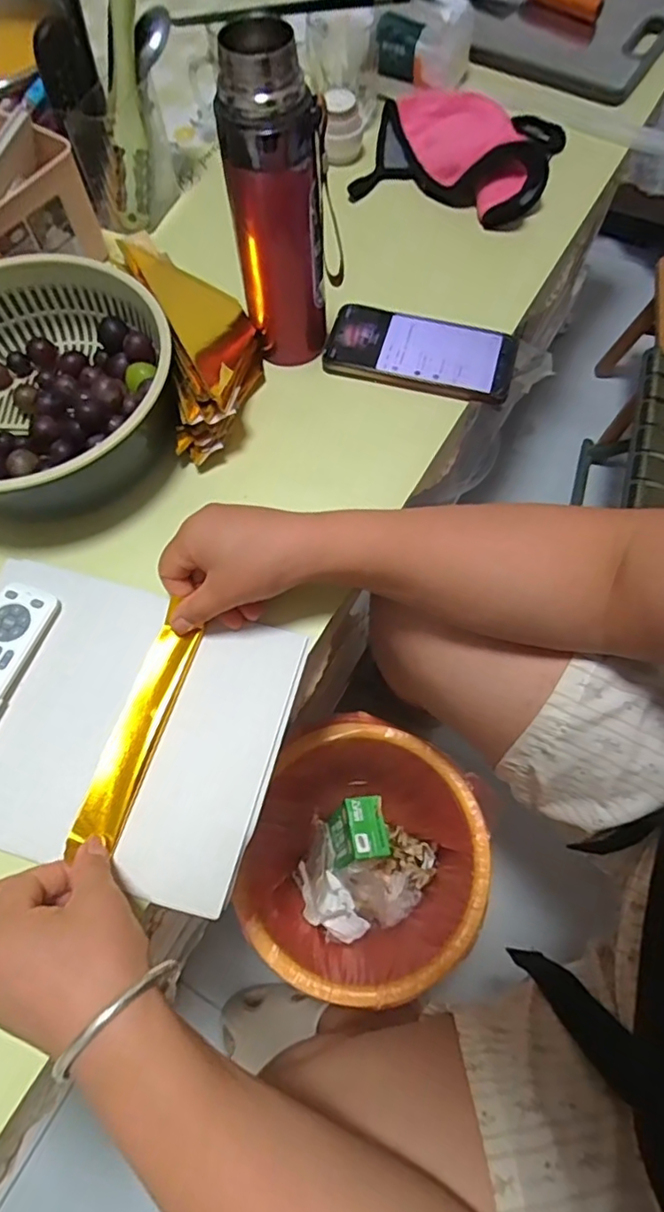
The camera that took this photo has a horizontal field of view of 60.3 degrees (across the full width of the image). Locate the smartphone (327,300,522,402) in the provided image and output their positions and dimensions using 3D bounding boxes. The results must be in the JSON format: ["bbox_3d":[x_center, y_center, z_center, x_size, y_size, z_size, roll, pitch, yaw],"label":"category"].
[{"bbox_3d":[0.077,-0.225,0.503,0.160,0.017,0.073,15,68,7],"label":"smartphone"}]

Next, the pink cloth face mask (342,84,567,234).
[{"bbox_3d":[0.133,-0.479,0.592,0.193,0.047,0.166,20,68,9],"label":"pink cloth face mask"}]

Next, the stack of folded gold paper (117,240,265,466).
[{"bbox_3d":[-0.106,-0.217,0.475,0.093,0.063,0.180,-14,67,-6],"label":"stack of folded gold paper"}]

